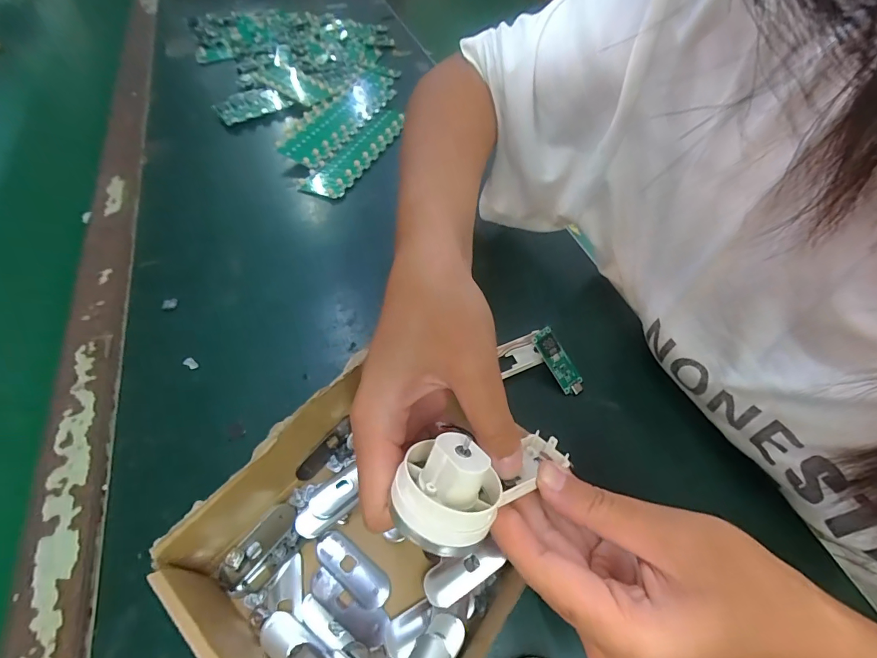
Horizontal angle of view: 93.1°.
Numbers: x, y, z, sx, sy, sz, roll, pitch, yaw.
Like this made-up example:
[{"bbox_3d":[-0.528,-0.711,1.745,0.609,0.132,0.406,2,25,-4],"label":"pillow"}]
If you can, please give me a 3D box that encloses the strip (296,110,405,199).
[{"bbox_3d":[-0.092,-0.208,0.482,0.050,0.008,0.180,21,57,15],"label":"strip"}]

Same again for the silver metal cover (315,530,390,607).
[{"bbox_3d":[-0.048,0.134,0.232,0.048,0.004,0.018,31,58,20],"label":"silver metal cover"}]

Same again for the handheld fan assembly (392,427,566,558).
[{"bbox_3d":[0.024,0.060,0.173,0.094,0.029,0.038,8,38,-51],"label":"handheld fan assembly"}]

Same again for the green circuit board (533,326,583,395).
[{"bbox_3d":[0.088,0.024,0.305,0.017,0.004,0.052,-32,90,-23],"label":"green circuit board"}]

